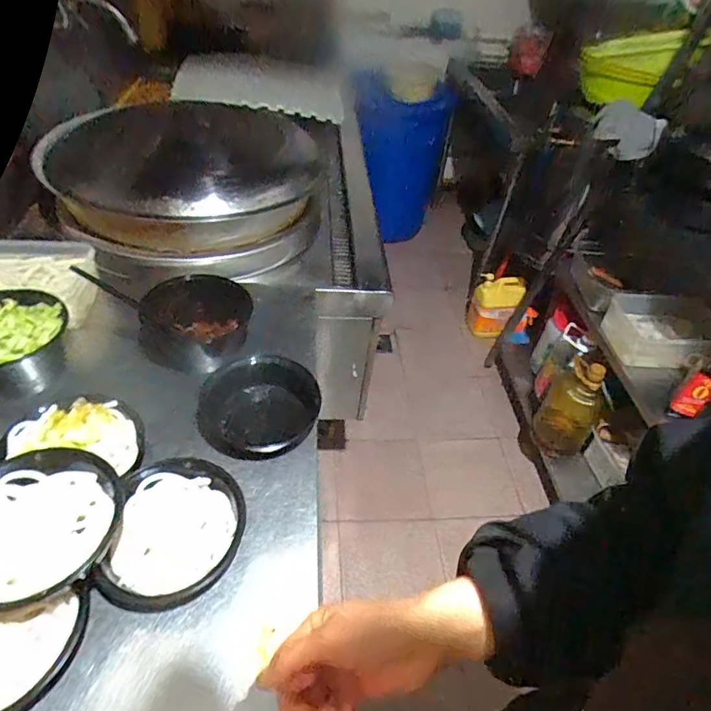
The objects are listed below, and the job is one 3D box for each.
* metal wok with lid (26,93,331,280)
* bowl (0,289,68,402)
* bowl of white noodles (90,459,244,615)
[{"bbox_3d":[-0.350,-0.399,1.072,0.472,0.263,0.433,18,46,11],"label":"metal wok with lid"},{"bbox_3d":[-0.518,-0.016,0.738,0.144,0.112,0.154,3,45,-3],"label":"bowl"},{"bbox_3d":[-0.210,0.214,0.581,0.142,0.050,0.168,4,45,-3],"label":"bowl of white noodles"}]

